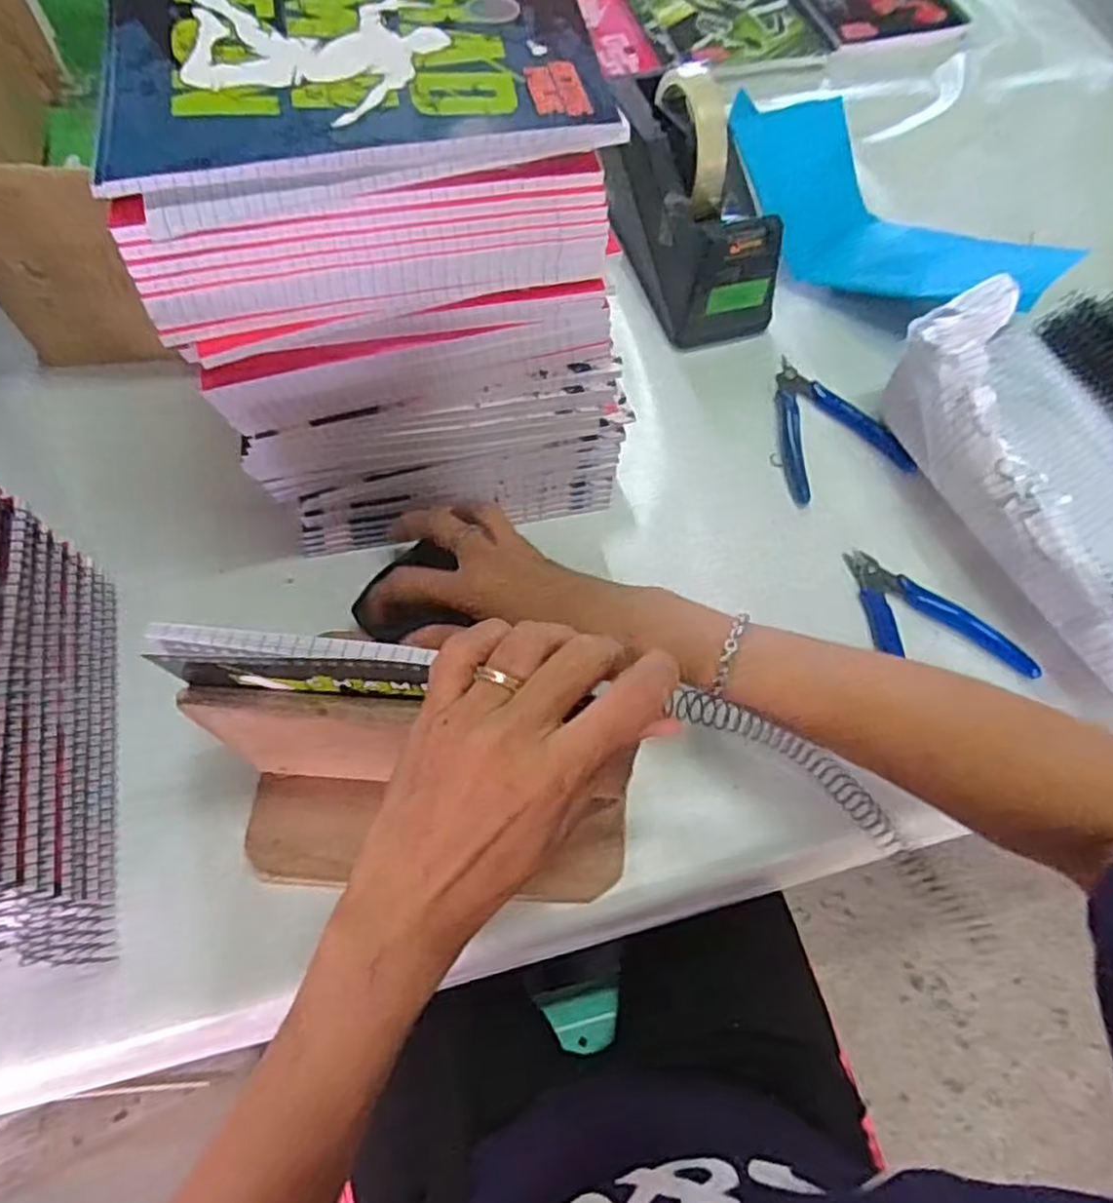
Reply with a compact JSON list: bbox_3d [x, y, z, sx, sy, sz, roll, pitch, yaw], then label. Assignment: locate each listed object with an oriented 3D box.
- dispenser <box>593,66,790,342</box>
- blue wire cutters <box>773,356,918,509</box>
[{"bbox_3d":[0.100,-0.296,0.549,0.078,0.113,0.167,-21,66,-11],"label":"dispenser"},{"bbox_3d":[0.187,-0.130,0.532,0.080,0.015,0.119,-15,65,-8],"label":"blue wire cutters"}]

